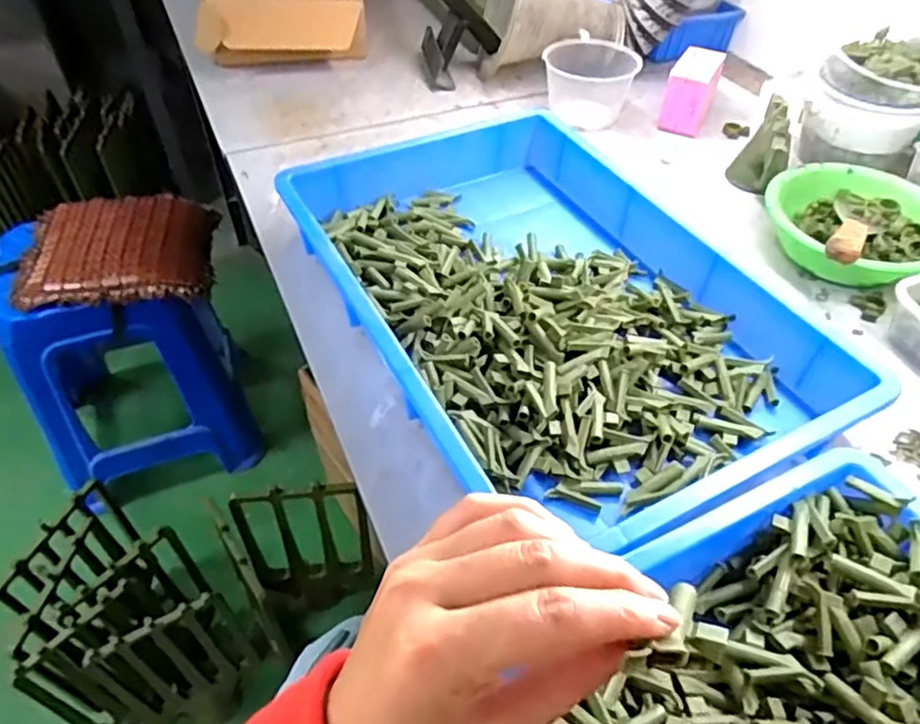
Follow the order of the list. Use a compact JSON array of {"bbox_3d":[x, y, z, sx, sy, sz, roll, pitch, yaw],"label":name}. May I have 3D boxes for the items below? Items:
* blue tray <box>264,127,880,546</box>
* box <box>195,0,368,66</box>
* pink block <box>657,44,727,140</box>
[{"bbox_3d":[0.082,-0.068,0.684,0.374,0.090,0.554,-22,52,-20],"label":"blue tray"},{"bbox_3d":[-0.315,-0.646,1.171,0.271,0.117,0.337,-7,48,-7],"label":"box"},{"bbox_3d":[0.351,-0.411,1.000,0.068,0.087,0.094,20,50,16],"label":"pink block"}]

